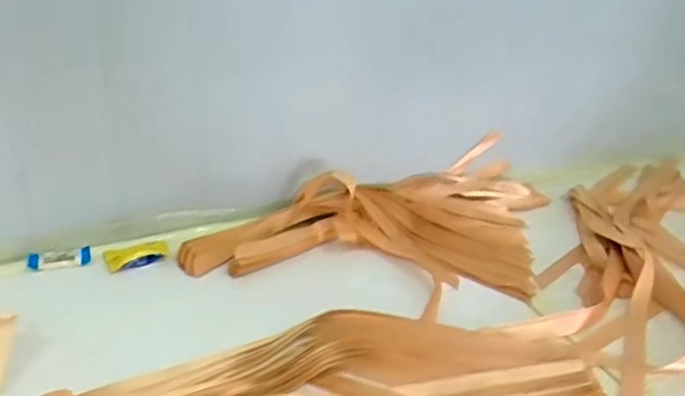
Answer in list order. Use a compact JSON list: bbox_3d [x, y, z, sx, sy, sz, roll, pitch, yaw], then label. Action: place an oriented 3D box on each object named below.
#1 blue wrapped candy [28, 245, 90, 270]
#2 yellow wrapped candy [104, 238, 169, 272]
[{"bbox_3d":[-0.316,0.068,0.748,0.064,0.013,0.023,-10,31,-26],"label":"blue wrapped candy"},{"bbox_3d":[-0.233,0.064,0.763,0.072,0.008,0.051,-11,32,-28],"label":"yellow wrapped candy"}]

